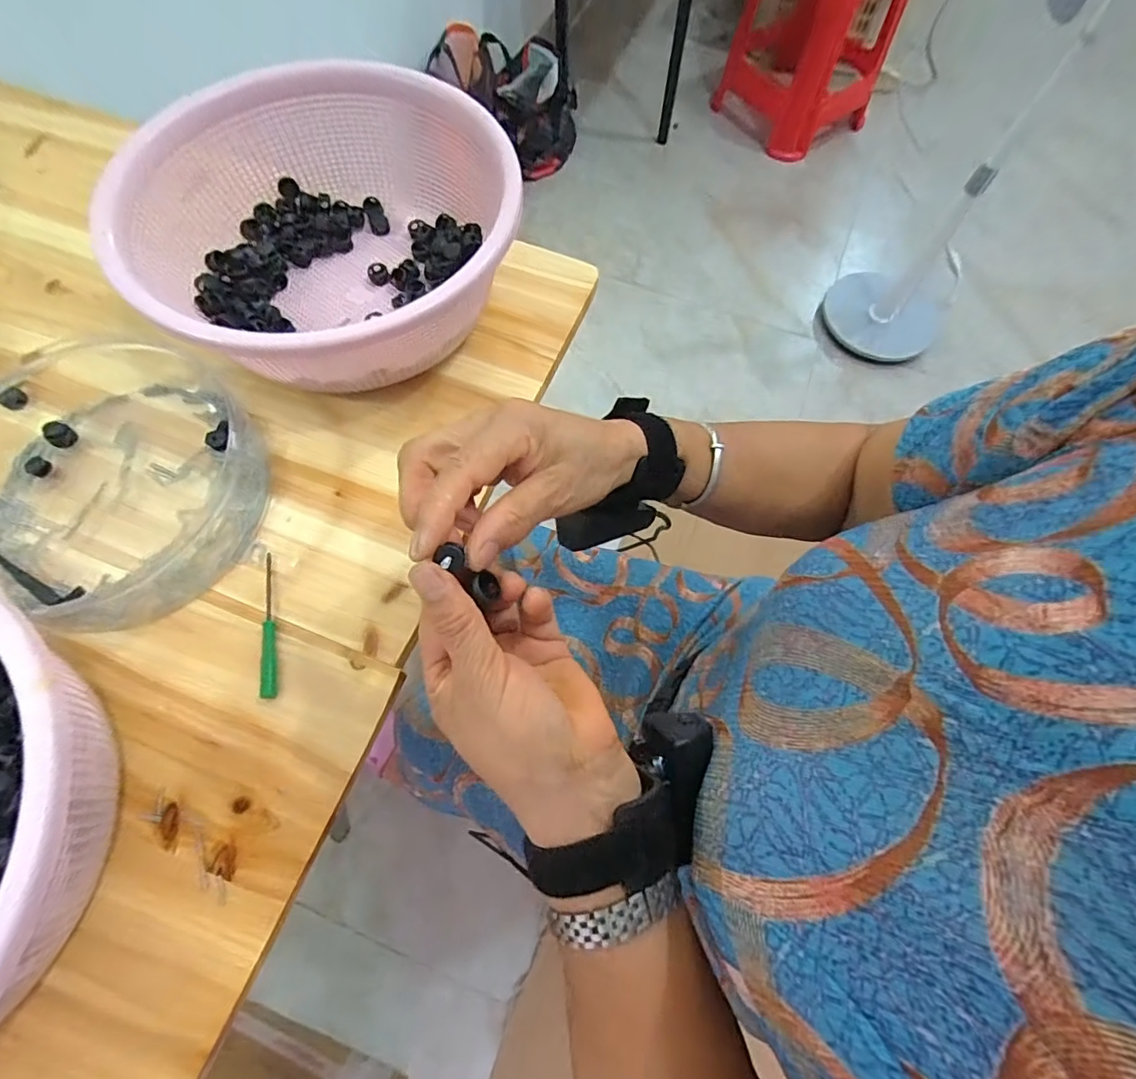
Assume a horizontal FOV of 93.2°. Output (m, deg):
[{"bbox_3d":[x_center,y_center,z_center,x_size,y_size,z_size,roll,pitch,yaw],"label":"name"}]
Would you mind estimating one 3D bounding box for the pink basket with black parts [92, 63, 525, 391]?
[{"bbox_3d":[-0.184,-0.230,0.416,0.287,0.112,0.269,0,68,-1],"label":"pink basket with black parts"}]

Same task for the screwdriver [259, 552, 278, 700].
[{"bbox_3d":[-0.199,0.055,0.357,0.008,0.007,0.098,-10,68,-5],"label":"screwdriver"}]

